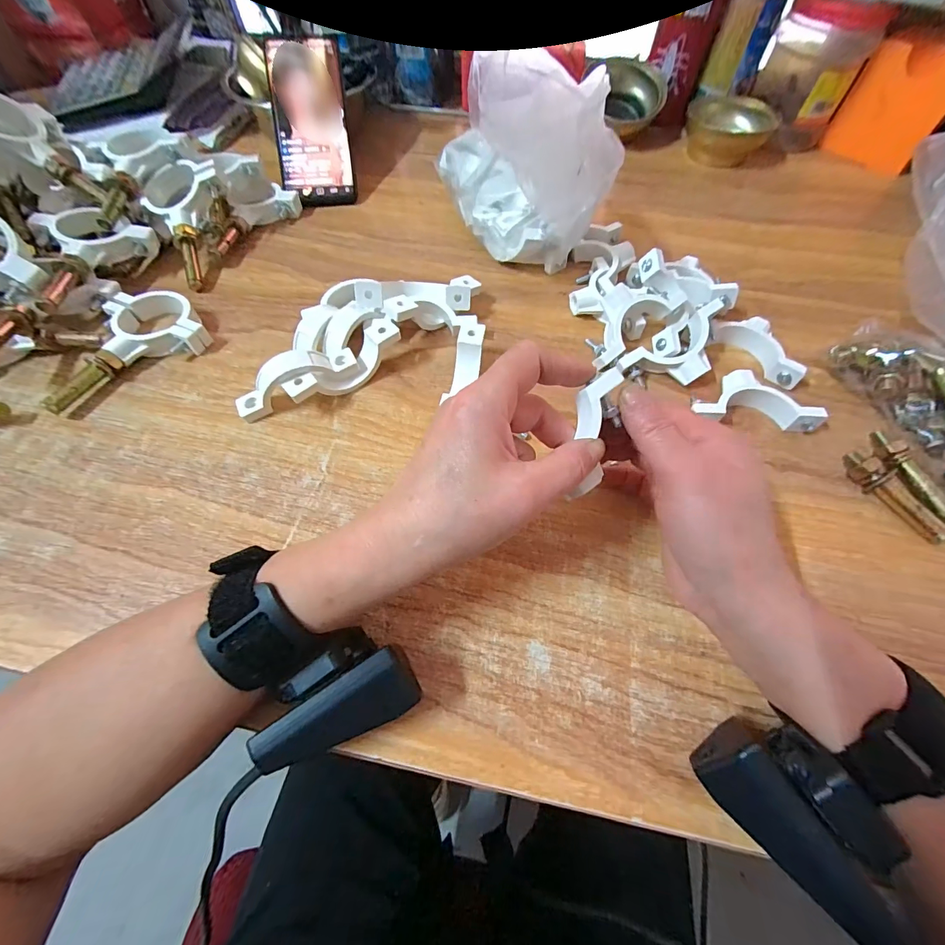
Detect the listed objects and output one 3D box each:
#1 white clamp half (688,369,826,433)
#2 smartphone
[{"bbox_3d":[0.198,-0.053,0.297,0.085,0.020,0.045,5,61,2],"label":"white clamp half"},{"bbox_3d":[-0.166,-0.361,0.427,0.071,0.012,0.160,-8,97,-5],"label":"smartphone"}]

